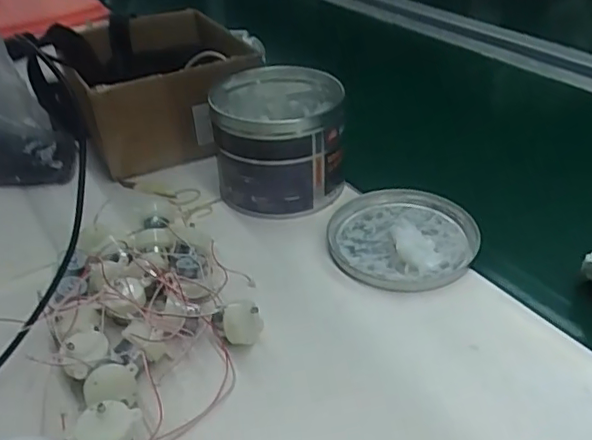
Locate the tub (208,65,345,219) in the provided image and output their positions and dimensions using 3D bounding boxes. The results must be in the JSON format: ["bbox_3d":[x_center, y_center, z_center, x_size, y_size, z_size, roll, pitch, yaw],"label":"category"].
[{"bbox_3d":[-0.016,-0.080,0.574,0.127,0.104,0.135,-2,35,1],"label":"tub"}]

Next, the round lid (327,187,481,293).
[{"bbox_3d":[0.095,0.013,0.512,0.127,0.016,0.131,3,36,8],"label":"round lid"}]

